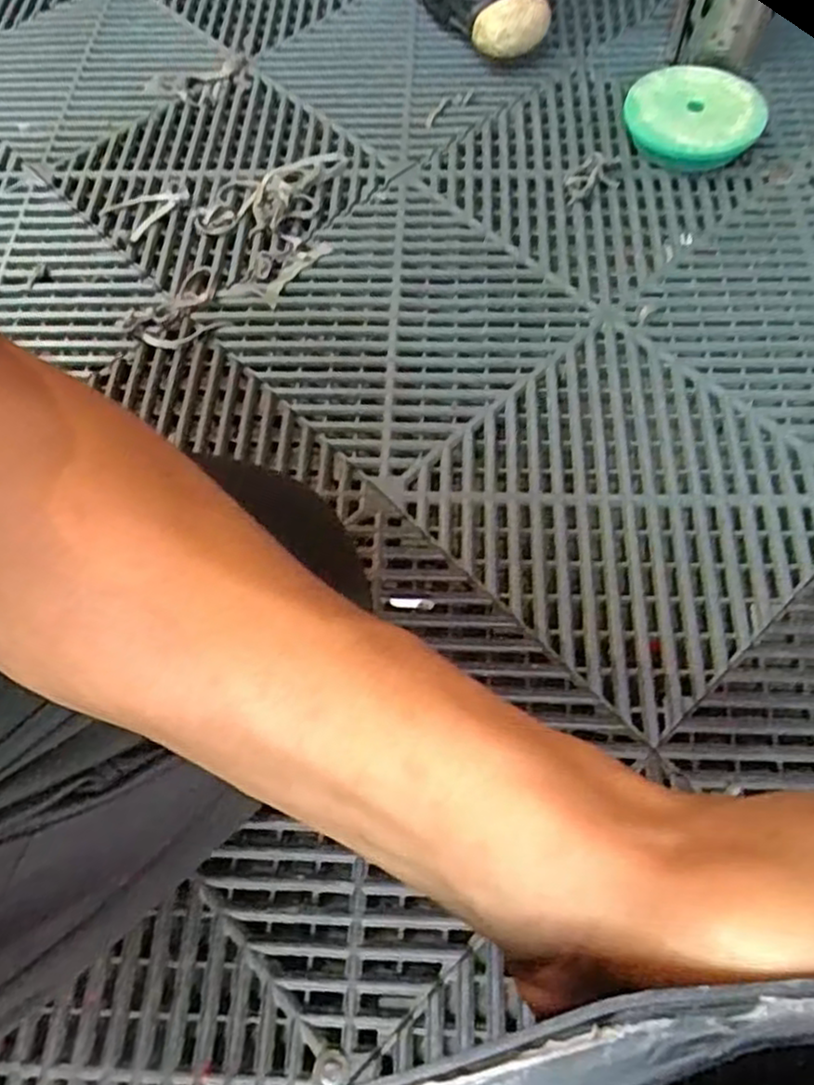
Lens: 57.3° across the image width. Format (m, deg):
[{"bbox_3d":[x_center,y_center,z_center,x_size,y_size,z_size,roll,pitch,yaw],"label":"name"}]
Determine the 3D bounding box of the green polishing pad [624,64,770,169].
[{"bbox_3d":[0.218,-0.326,0.571,0.099,0.024,0.098,9,64,7],"label":"green polishing pad"}]

